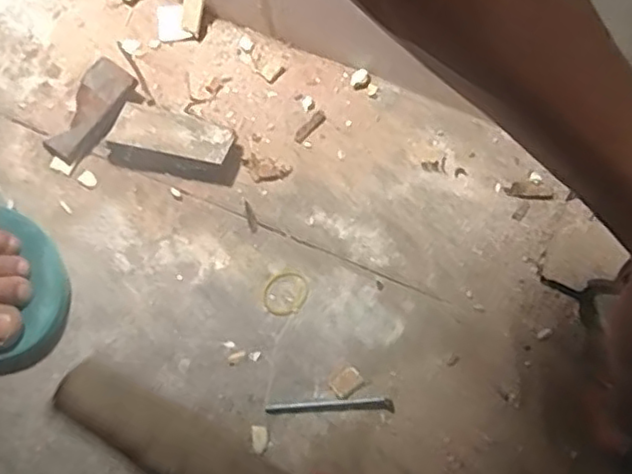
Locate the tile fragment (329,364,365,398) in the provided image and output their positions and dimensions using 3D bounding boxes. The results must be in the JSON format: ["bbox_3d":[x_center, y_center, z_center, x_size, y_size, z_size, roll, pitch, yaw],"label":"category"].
[{"bbox_3d":[0.018,0.088,0.401,0.019,0.004,0.013,-40,69,-15],"label":"tile fragment"}]

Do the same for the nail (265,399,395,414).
[{"bbox_3d":[0.009,0.102,0.395,0.076,0.004,0.007,-1,65,2],"label":"nail"}]

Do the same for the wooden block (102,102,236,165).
[{"bbox_3d":[-0.102,-0.071,0.473,0.085,0.021,0.038,12,66,9],"label":"wooden block"}]

